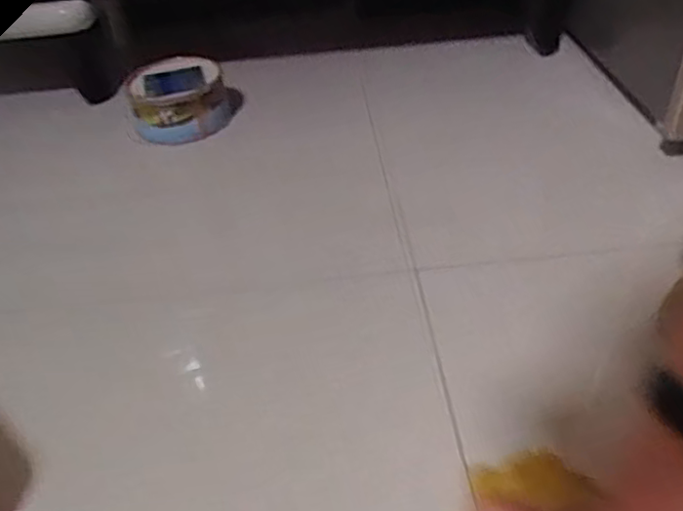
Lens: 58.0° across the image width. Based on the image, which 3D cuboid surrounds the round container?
[{"bbox_3d":[-0.226,-0.228,0.882,0.147,0.073,0.147,-14,42,-8],"label":"round container"}]

